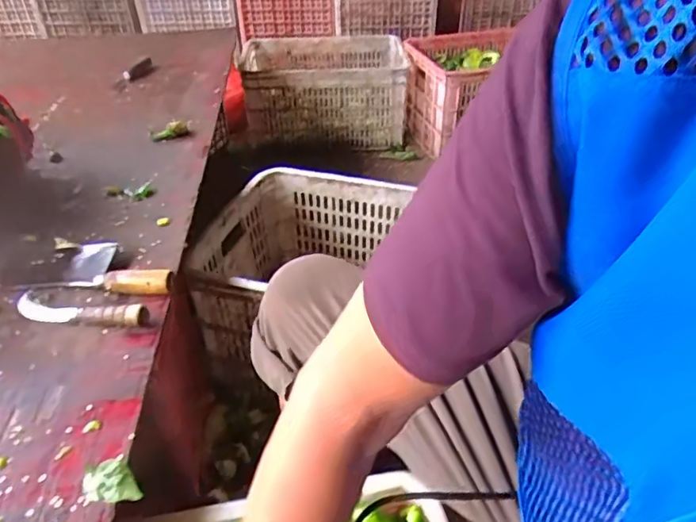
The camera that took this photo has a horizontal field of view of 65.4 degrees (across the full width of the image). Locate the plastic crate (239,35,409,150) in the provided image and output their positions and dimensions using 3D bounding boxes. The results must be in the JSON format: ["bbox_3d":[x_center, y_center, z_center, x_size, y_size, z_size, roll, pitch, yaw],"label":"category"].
[{"bbox_3d":[-0.069,-0.541,1.723,0.513,0.236,0.320,-6,36,-10],"label":"plastic crate"}]

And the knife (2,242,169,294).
[{"bbox_3d":[-0.335,0.002,0.717,0.233,0.039,0.094,3,38,4],"label":"knife"}]

